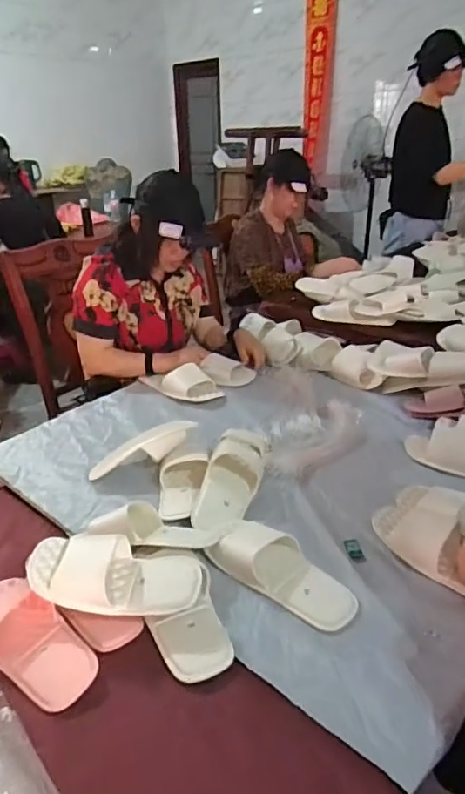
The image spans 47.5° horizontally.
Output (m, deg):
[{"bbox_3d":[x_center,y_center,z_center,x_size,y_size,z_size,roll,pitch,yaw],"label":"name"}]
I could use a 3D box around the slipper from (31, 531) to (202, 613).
[{"bbox_3d":[-0.164,0.240,0.721,0.240,0.054,0.096,2,27,7],"label":"slipper"}]

